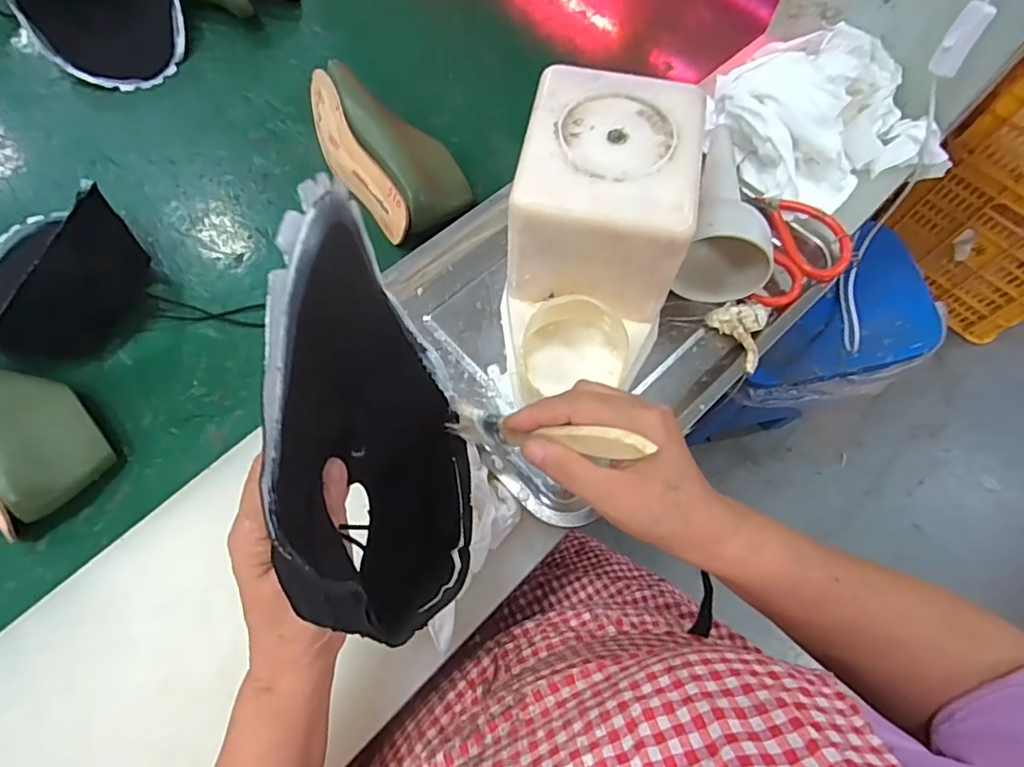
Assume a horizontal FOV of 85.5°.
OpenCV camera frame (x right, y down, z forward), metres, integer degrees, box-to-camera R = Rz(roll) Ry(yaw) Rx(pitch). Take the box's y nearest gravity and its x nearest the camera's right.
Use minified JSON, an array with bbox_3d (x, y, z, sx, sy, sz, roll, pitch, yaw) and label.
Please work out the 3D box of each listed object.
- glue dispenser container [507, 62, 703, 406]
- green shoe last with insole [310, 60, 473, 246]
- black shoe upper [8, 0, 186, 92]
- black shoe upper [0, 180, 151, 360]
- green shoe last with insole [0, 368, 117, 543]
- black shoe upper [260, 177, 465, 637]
[{"bbox_3d":[0.065,-0.112,0.430,0.125,0.122,0.218,7,67,1],"label":"glue dispenser container"},{"bbox_3d":[-0.141,-0.261,0.624,0.122,0.071,0.223,-36,73,-15],"label":"green shoe last with insole"},{"bbox_3d":[-0.522,-0.477,0.706,0.174,0.076,0.205,-34,72,-14],"label":"black shoe upper"},{"bbox_3d":[-0.475,-0.112,0.542,0.184,0.094,0.163,13,67,4],"label":"black shoe upper"},{"bbox_3d":[-0.462,0.032,0.490,0.217,0.077,0.105,32,70,11],"label":"green shoe last with insole"},{"bbox_3d":[-0.064,0.024,0.272,0.070,0.210,0.180,-6,68,-4],"label":"black shoe upper"}]

